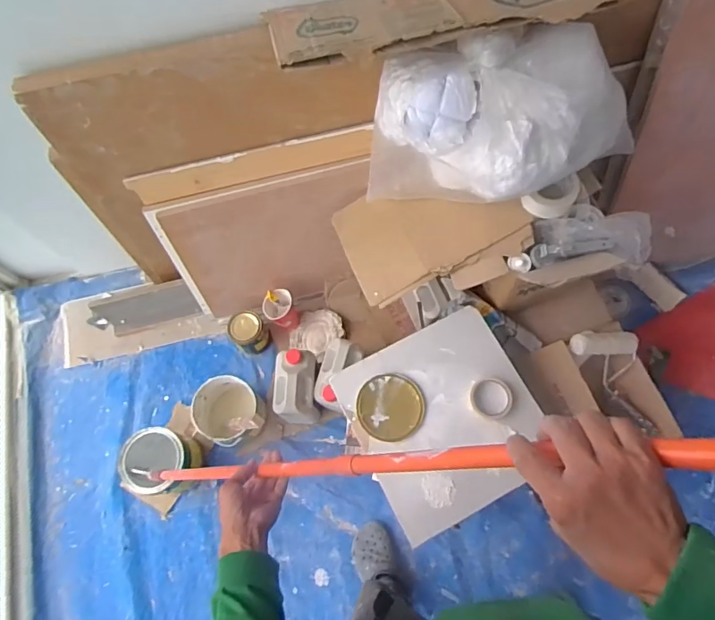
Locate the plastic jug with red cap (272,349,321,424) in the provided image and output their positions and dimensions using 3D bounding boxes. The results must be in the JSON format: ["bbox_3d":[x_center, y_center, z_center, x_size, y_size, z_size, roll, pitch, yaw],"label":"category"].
[{"bbox_3d":[-0.159,0.226,1.404,0.121,0.212,0.183,-2,70,1],"label":"plastic jug with red cap"}]

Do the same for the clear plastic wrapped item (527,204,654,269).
[{"bbox_3d":[0.508,-0.157,1.085,0.252,0.077,0.131,0,70,2],"label":"clear plastic wrapped item"}]

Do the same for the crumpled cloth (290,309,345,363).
[{"bbox_3d":[-0.127,0.069,1.561,0.151,0.059,0.155,28,73,11],"label":"crumpled cloth"}]

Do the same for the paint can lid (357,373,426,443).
[{"bbox_3d":[0.077,0.226,1.158,0.151,0.008,0.147,0,80,1],"label":"paint can lid"}]

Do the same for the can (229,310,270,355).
[{"bbox_3d":[-0.327,0.068,1.516,0.099,0.136,0.100,-1,70,2],"label":"can"}]

